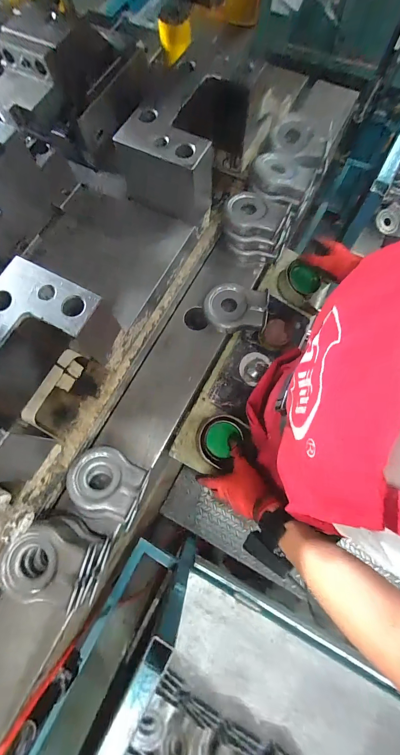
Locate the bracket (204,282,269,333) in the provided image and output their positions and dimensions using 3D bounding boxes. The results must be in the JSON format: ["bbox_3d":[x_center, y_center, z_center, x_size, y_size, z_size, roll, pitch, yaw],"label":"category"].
[{"bbox_3d":[0.072,-0.140,0.616,0.125,0.046,0.100,10,74,5],"label":"bracket"}]

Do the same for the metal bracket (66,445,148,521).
[{"bbox_3d":[-0.155,0.166,0.499,0.117,0.032,0.094,23,60,4],"label":"metal bracket"}]

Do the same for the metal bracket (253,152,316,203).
[{"bbox_3d":[0.171,-0.419,0.635,0.120,0.041,0.102,18,75,7],"label":"metal bracket"}]

